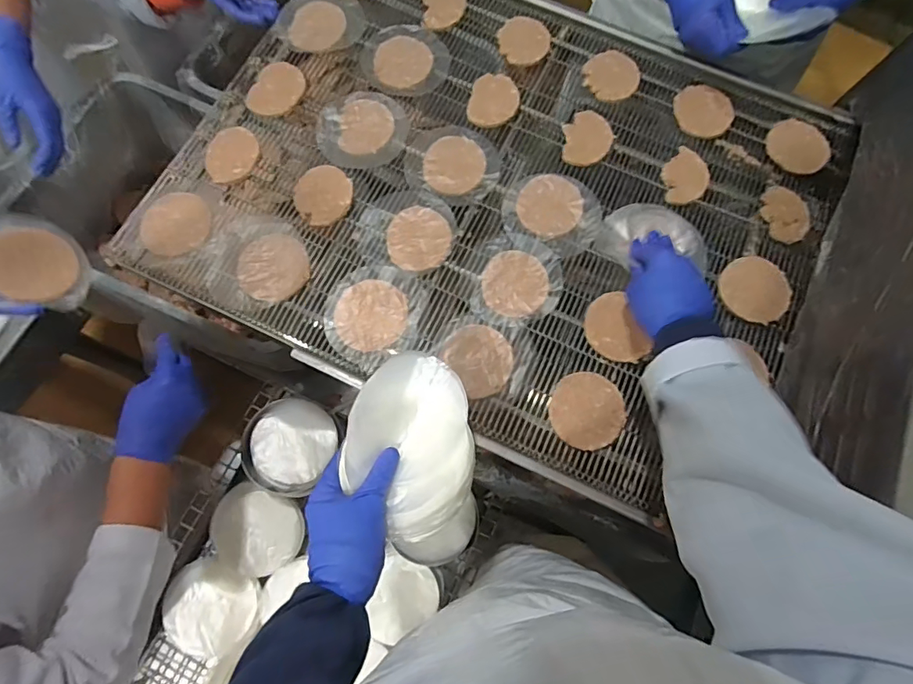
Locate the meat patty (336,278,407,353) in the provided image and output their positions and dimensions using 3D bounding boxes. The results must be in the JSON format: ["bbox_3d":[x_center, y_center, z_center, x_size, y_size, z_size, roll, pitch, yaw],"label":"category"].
[{"bbox_3d":[-0.101,-0.033,0.577,0.084,0.007,0.083,1,73,-2],"label":"meat patty"}]

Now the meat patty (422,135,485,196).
[{"bbox_3d":[-0.003,-0.232,0.639,0.077,0.004,0.083,7,73,0],"label":"meat patty"}]

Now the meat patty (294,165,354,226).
[{"bbox_3d":[-0.168,-0.189,0.621,0.071,0.007,0.078,1,73,-2],"label":"meat patty"}]

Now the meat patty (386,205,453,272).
[{"bbox_3d":[-0.046,-0.128,0.608,0.077,0.004,0.085,-10,74,-5],"label":"meat patty"}]

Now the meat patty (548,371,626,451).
[{"bbox_3d":[0.147,0.077,0.552,0.081,0.008,0.084,1,73,-2],"label":"meat patty"}]

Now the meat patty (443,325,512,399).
[{"bbox_3d":[0.029,0.018,0.564,0.071,0.012,0.083,-28,76,-10],"label":"meat patty"}]

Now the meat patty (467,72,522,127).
[{"bbox_3d":[0.051,-0.329,0.666,0.066,0.008,0.080,11,73,1],"label":"meat patty"}]

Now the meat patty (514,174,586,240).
[{"bbox_3d":[0.120,-0.175,0.626,0.081,0.009,0.081,1,73,-2],"label":"meat patty"}]

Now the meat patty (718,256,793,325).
[{"bbox_3d":[0.366,-0.065,0.597,0.083,0.010,0.078,1,73,-2],"label":"meat patty"}]

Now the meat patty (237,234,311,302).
[{"bbox_3d":[-0.222,-0.092,0.593,0.080,0.004,0.083,1,73,-2],"label":"meat patty"}]

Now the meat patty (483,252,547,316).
[{"bbox_3d":[0.071,-0.071,0.594,0.078,0.007,0.084,1,73,-2],"label":"meat patty"}]

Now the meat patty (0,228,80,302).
[{"bbox_3d":[-0.482,-0.088,0.559,0.078,0.079,0.006,-15,28,-34],"label":"meat patty"}]

